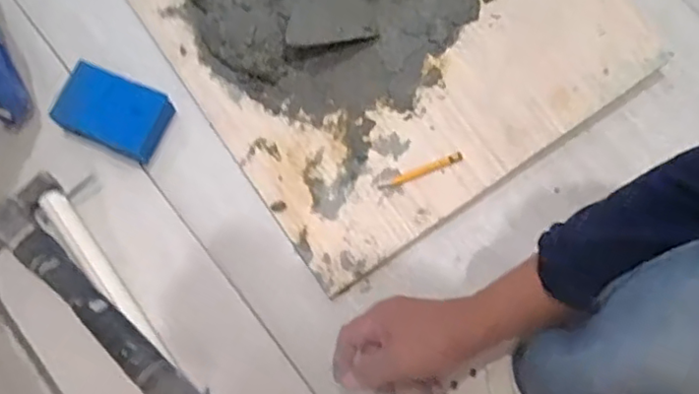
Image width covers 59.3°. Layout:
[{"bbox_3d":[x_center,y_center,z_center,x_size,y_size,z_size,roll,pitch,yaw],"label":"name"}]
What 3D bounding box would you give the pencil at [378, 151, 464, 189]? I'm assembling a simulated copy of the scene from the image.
[{"bbox_3d":[0.074,-0.027,0.634,0.090,0.008,0.011,-21,77,-6],"label":"pencil"}]

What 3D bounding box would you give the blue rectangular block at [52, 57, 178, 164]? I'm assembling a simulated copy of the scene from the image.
[{"bbox_3d":[-0.251,-0.091,0.657,0.112,0.040,0.075,21,77,5],"label":"blue rectangular block"}]

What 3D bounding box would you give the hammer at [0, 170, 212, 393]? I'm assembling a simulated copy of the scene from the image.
[{"bbox_3d":[-0.251,0.127,0.586,0.114,0.061,0.329,-40,80,-10],"label":"hammer"}]

